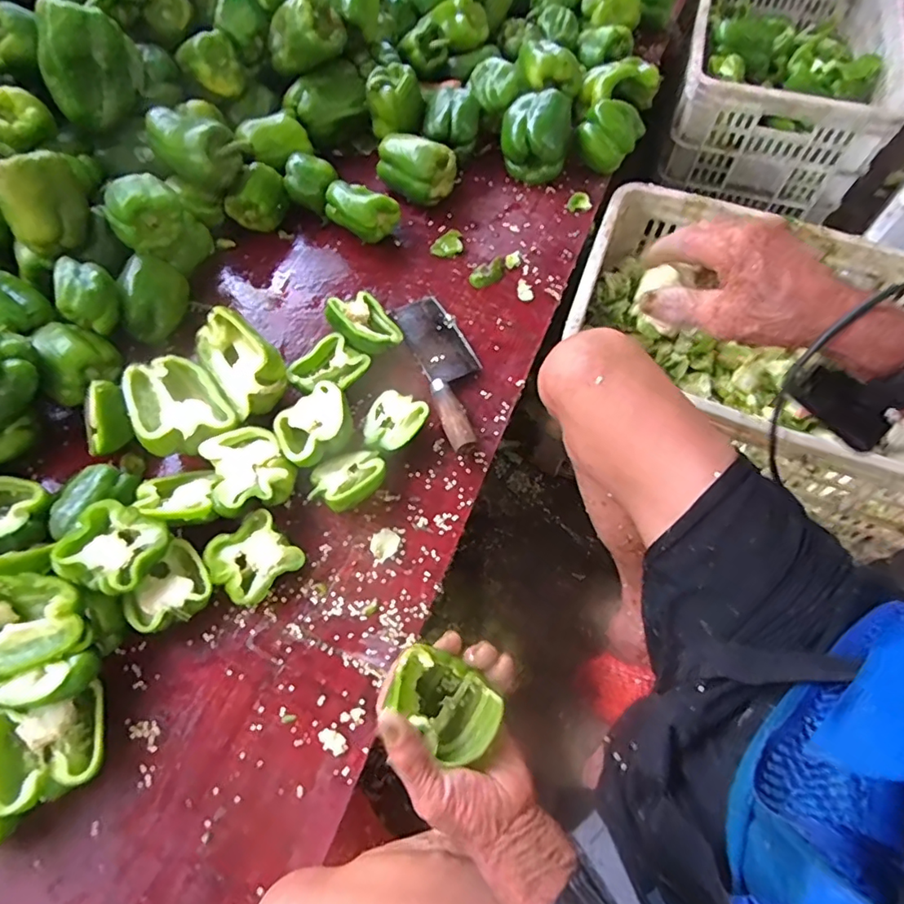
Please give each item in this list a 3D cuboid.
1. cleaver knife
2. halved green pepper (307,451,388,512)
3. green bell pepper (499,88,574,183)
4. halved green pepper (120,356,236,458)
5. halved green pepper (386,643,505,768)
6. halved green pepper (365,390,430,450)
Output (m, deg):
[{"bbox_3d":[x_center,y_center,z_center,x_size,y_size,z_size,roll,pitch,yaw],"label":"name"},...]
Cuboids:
[{"bbox_3d":[-0.004,-0.101,0.623,0.070,0.028,0.214,-20,66,-9],"label":"cleaver knife"},{"bbox_3d":[-0.105,0.030,0.553,0.078,0.040,0.060,-35,70,-15],"label":"halved green pepper"},{"bbox_3d":[0.115,-0.432,0.747,0.094,0.086,0.085,13,66,6],"label":"green bell pepper"},{"bbox_3d":[-0.290,-0.045,0.576,0.093,0.048,0.118,-17,55,-33],"label":"halved green pepper"},{"bbox_3d":[-0.005,0.180,0.389,0.078,0.061,0.052,36,70,16],"label":"halved green pepper"},{"bbox_3d":[-0.063,-0.031,0.589,0.057,0.030,0.069,27,68,12],"label":"halved green pepper"}]

